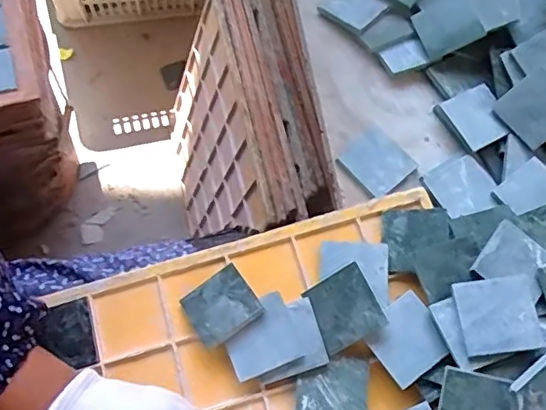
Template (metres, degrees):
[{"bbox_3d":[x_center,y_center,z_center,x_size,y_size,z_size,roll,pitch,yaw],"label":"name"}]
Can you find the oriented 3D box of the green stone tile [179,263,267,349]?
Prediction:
[{"bbox_3d":[-0.039,0.075,0.427,0.050,0.007,0.051,-35,54,-6],"label":"green stone tile"}]

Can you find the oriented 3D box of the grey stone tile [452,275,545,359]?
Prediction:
[{"bbox_3d":[0.150,0.073,0.385,0.050,0.005,0.050,-9,66,4],"label":"grey stone tile"}]

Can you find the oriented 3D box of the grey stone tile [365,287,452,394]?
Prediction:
[{"bbox_3d":[0.093,0.093,0.403,0.049,0.007,0.049,-36,69,-6],"label":"grey stone tile"}]

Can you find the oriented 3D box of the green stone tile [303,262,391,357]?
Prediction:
[{"bbox_3d":[0.051,0.074,0.413,0.048,0.004,0.050,-33,64,17],"label":"green stone tile"}]

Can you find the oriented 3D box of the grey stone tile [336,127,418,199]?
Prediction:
[{"bbox_3d":[0.087,-0.035,0.483,0.048,0.004,0.051,-38,76,-18],"label":"grey stone tile"}]

